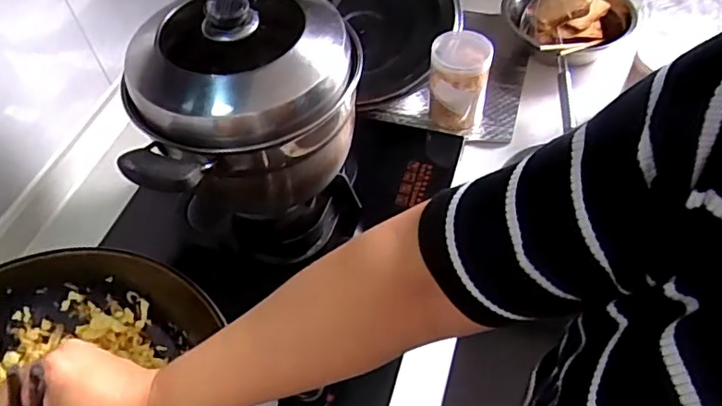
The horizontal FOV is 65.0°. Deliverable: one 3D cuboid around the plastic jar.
[{"bbox_3d":[0.152,-0.188,0.890,0.089,0.121,0.099,6,54,7],"label":"plastic jar"}]

